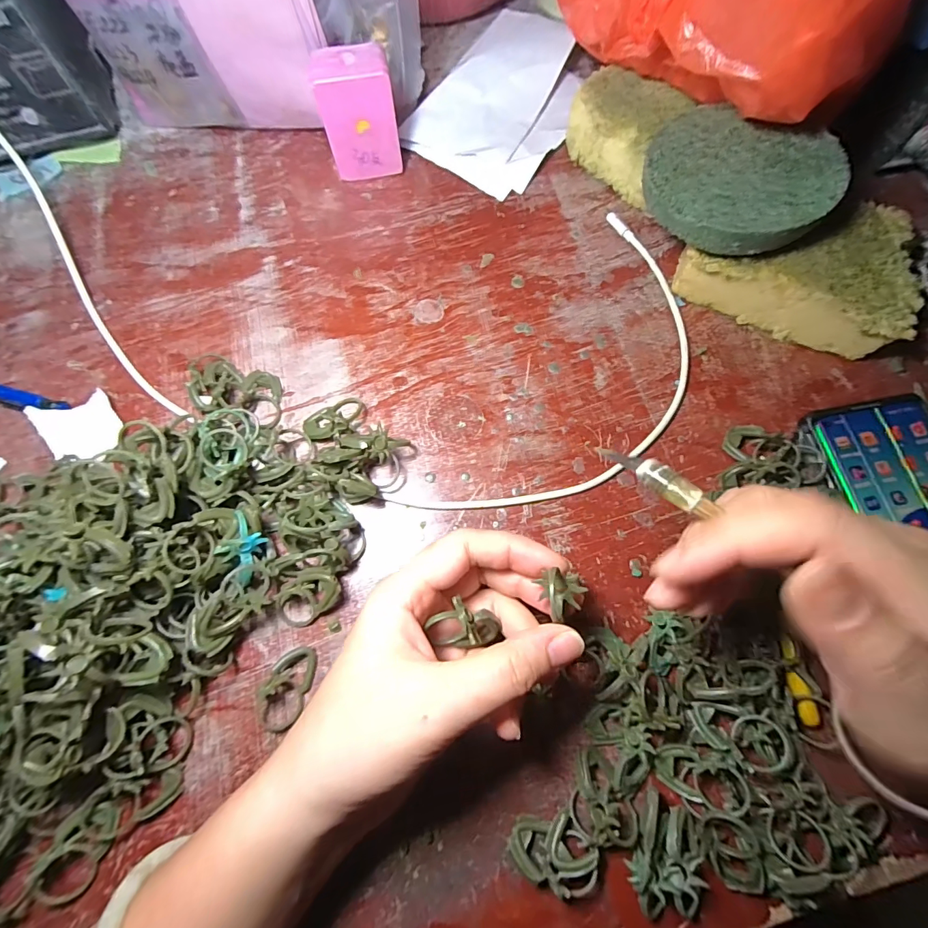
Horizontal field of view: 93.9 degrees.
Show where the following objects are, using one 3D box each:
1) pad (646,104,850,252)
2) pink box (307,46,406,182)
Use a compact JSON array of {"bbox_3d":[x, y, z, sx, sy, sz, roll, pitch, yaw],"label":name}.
[{"bbox_3d":[0.162,-0.171,0.258,0.104,0.018,0.098,0,71,0],"label":"pad"},{"bbox_3d":[-0.073,-0.244,0.306,0.049,0.070,0.026,-8,72,-3],"label":"pink box"}]

